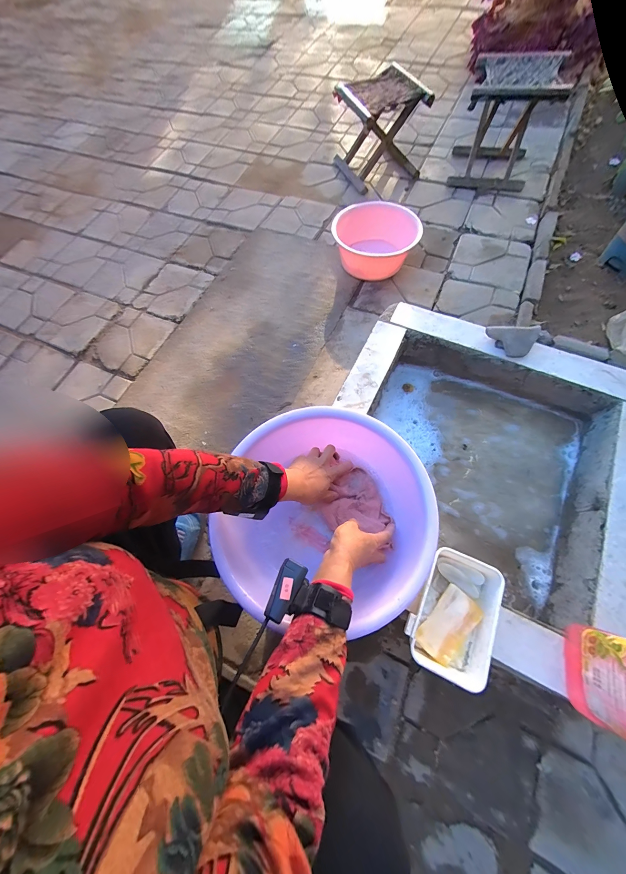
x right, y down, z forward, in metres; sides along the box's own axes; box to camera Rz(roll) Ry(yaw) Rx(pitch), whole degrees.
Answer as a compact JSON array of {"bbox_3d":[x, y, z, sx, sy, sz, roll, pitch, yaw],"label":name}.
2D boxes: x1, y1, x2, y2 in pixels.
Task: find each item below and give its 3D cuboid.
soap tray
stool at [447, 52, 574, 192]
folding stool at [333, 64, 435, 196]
[{"bbox_3d":[0.223,0.279,0.457,0.116,0.045,0.173,25,74,13],"label":"soap tray"},{"bbox_3d":[0.661,-1.090,0.996,0.273,0.263,0.270,13,72,10],"label":"stool"},{"bbox_3d":[0.255,-1.132,1.058,0.283,0.239,0.301,-14,68,-2],"label":"folding stool"}]

